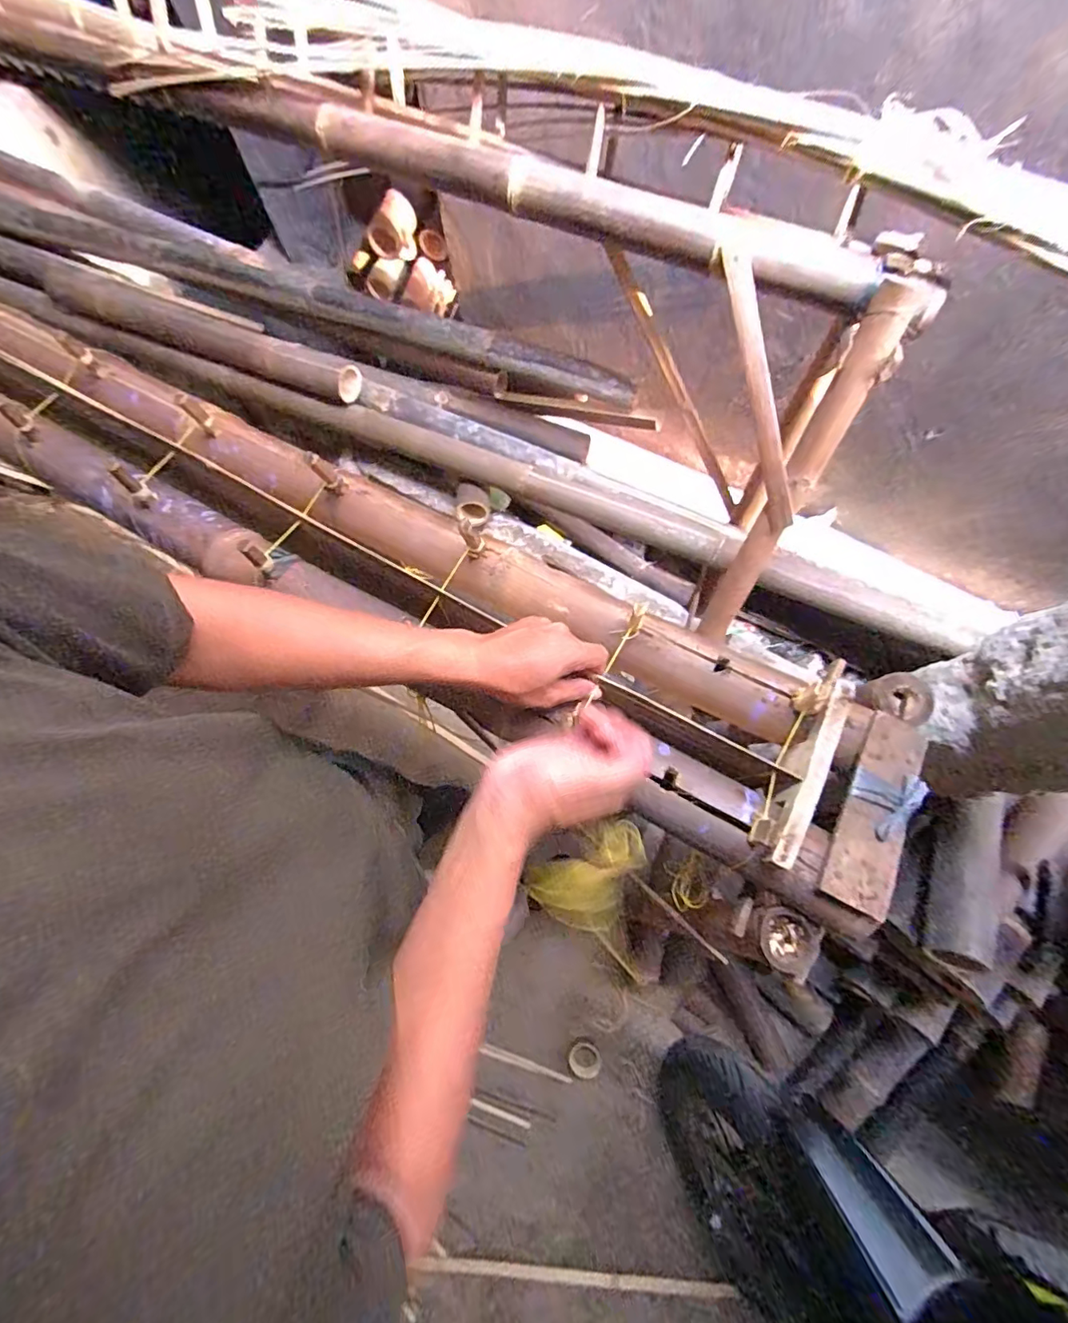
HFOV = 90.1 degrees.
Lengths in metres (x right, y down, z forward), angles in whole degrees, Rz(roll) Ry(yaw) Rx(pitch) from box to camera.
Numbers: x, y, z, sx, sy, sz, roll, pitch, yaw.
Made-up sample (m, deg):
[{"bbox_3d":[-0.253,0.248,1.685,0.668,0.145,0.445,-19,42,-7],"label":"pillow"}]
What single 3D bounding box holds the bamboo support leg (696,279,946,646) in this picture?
[{"bbox_3d":[0.405,-0.264,0.823,0.077,0.540,0.073,23,46,7],"label":"bamboo support leg"}]

